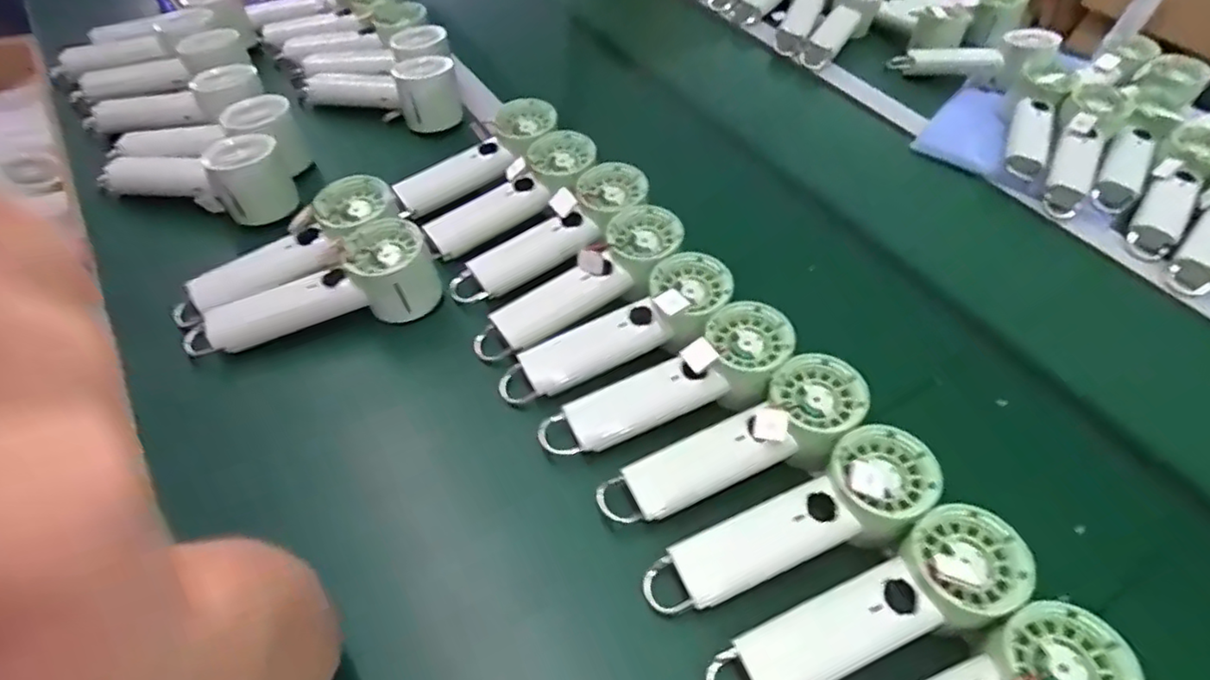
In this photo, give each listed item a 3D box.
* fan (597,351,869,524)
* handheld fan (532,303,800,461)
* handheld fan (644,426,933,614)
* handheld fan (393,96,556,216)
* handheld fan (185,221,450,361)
[{"bbox_3d":[0.091,0.074,0.442,0.199,0.034,0.067,-27,56,-4],"label":"fan"},{"bbox_3d":[0.050,0.037,0.477,0.199,0.039,0.066,-26,56,-4],"label":"handheld fan"},{"bbox_3d":[0.121,0.122,0.413,0.199,0.032,0.062,-26,55,-4],"label":"handheld fan"},{"bbox_3d":[-0.126,-0.183,0.639,0.178,0.033,0.070,-35,59,-3],"label":"handheld fan"},{"bbox_3d":[-0.234,-0.039,0.517,0.199,0.060,0.062,-19,54,-18],"label":"handheld fan"}]

